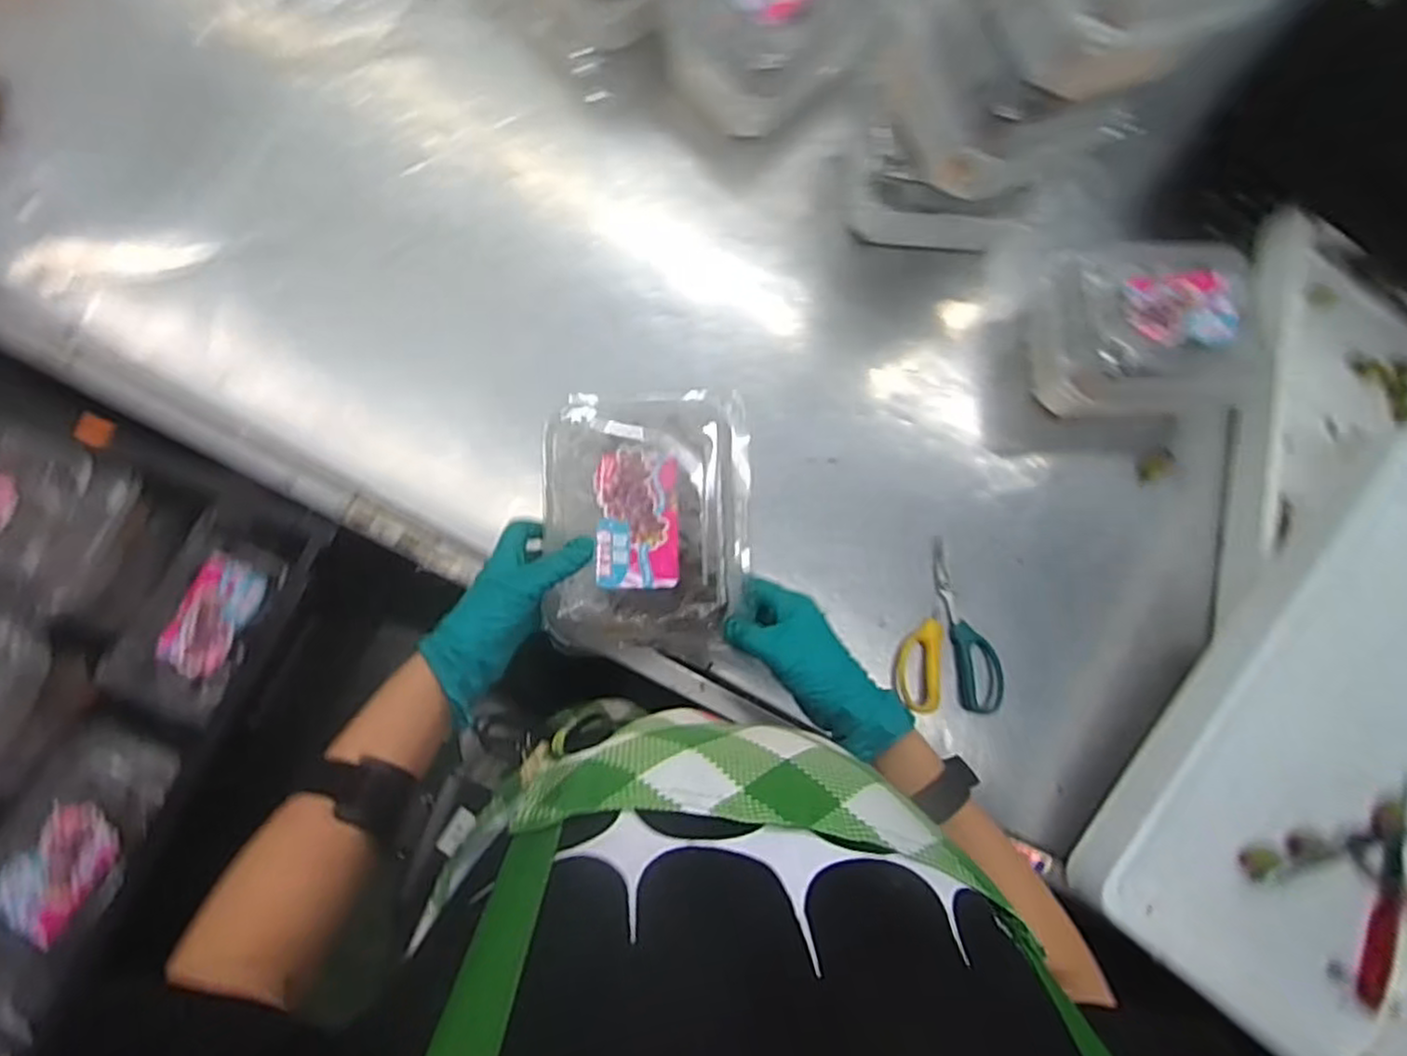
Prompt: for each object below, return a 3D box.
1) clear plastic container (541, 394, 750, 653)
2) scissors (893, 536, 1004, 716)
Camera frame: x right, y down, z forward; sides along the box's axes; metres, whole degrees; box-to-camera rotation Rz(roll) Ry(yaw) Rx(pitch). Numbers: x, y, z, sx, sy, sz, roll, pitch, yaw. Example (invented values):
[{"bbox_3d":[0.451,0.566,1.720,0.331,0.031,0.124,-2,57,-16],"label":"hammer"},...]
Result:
[{"bbox_3d":[-0.039,-0.007,0.516,0.142,0.058,0.184,0,83,-7],"label":"clear plastic container"},{"bbox_3d":[0.214,0.086,0.644,0.090,0.013,0.146,2,80,-7],"label":"scissors"}]

